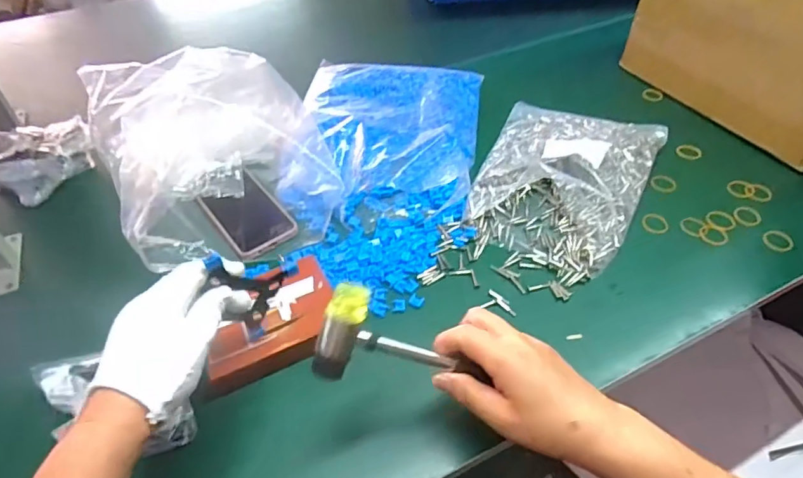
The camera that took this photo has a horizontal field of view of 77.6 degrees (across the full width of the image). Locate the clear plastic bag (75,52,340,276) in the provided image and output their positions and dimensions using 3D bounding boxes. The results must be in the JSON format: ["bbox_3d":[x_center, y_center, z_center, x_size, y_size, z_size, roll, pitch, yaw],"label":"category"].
[{"bbox_3d":[-0.255,-0.130,0.660,0.274,0.092,0.364,-22,52,-18],"label":"clear plastic bag"}]

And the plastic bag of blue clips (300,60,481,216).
[{"bbox_3d":[-0.019,-0.176,0.724,0.266,0.051,0.305,4,49,4],"label":"plastic bag of blue clips"}]

